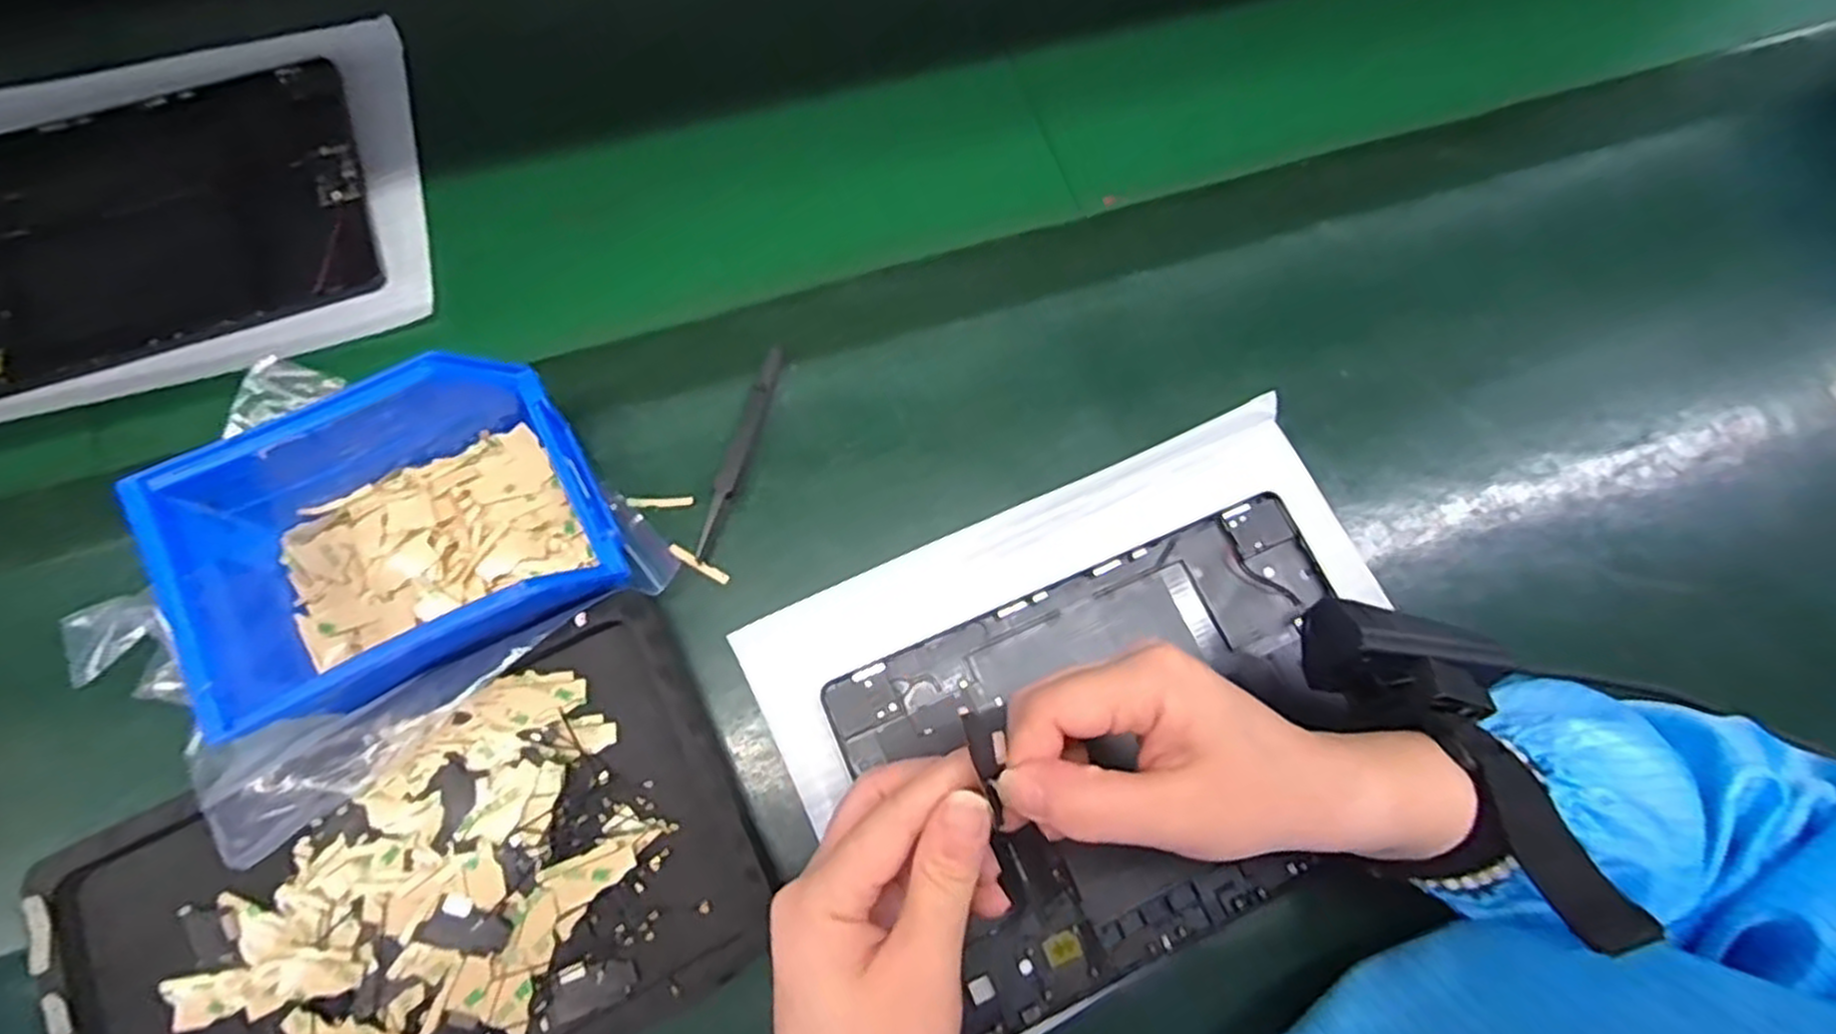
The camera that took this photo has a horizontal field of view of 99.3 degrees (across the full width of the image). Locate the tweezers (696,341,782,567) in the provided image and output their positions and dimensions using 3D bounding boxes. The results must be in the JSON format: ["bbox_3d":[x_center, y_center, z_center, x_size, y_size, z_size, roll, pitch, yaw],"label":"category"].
[{"bbox_3d":[-0.085,-0.033,0.374,0.008,0.015,0.110,15,70,2],"label":"tweezers"}]

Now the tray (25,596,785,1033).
[{"bbox_3d":[-0.197,0.154,0.307,0.263,0.029,0.151,-24,71,-10],"label":"tray"}]

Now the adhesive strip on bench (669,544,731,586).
[{"bbox_3d":[-0.101,0.022,0.360,0.030,0.004,0.005,33,71,-5],"label":"adhesive strip on bench"}]

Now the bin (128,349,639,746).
[{"bbox_3d":[-0.211,0.006,0.326,0.143,0.075,0.127,-28,74,-11],"label":"bin"}]

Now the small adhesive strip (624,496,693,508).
[{"bbox_3d":[-0.122,-0.007,0.367,0.031,0.004,0.006,0,71,-4],"label":"small adhesive strip"}]

